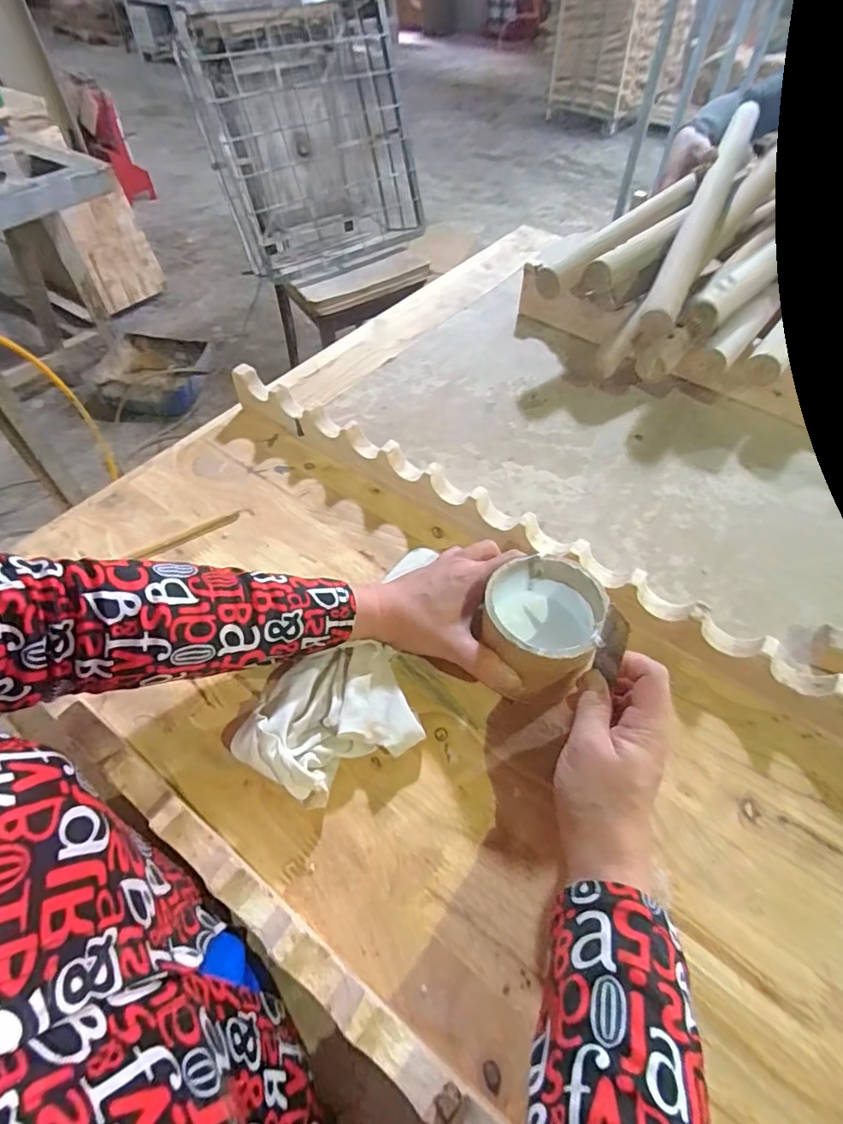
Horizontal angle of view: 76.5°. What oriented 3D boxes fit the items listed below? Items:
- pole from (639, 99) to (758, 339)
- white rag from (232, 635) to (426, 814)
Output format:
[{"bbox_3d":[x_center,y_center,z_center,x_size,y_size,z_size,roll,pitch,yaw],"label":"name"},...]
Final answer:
[{"bbox_3d":[0.349,-0.432,0.656,0.037,0.032,0.414,22,73,17],"label":"pole"},{"bbox_3d":[-0.067,0.110,0.374,0.121,0.038,0.088,-22,55,-15],"label":"white rag"}]

